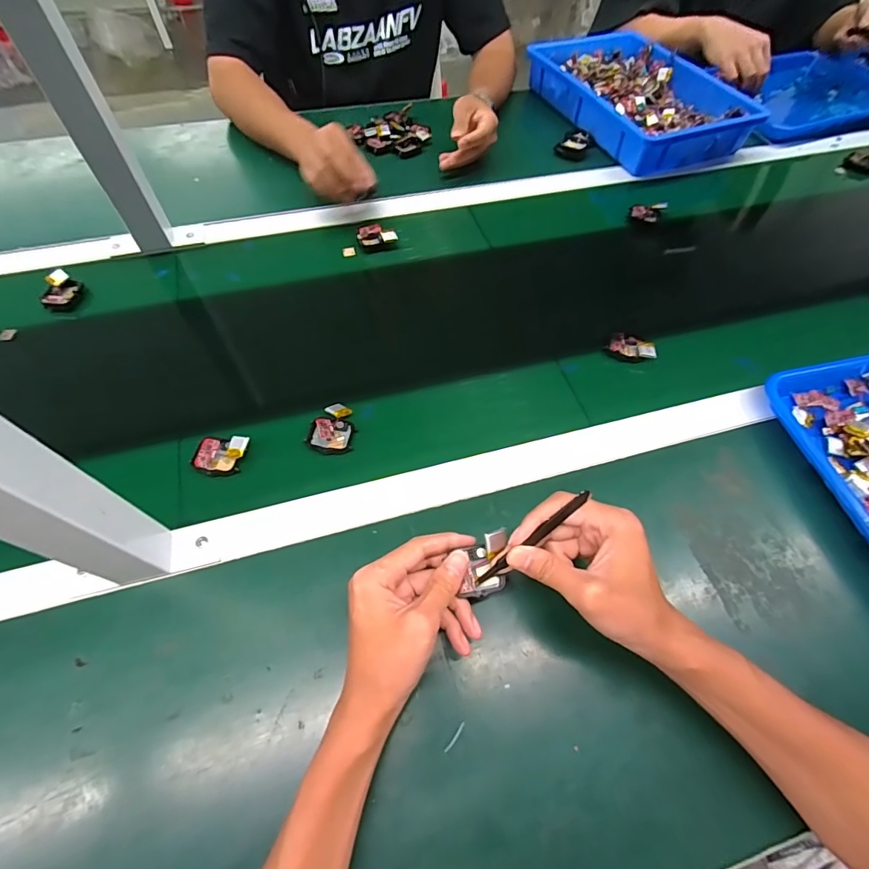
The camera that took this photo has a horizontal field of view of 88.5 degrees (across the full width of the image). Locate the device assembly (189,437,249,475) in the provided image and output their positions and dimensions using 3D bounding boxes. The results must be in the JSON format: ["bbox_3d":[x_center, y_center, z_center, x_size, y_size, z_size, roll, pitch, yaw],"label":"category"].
[{"bbox_3d":[-0.209,0.019,0.434,0.051,0.014,0.038,2,60,0],"label":"device assembly"}]

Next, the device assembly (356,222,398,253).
[{"bbox_3d":[-0.078,-0.271,0.612,0.050,0.016,0.035,-10,61,-7],"label":"device assembly"}]

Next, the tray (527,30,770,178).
[{"bbox_3d":[0.354,-0.614,0.797,0.253,0.067,0.382,-21,61,-13],"label":"tray"}]

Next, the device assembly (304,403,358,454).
[{"bbox_3d":[-0.104,-0.009,0.455,0.046,0.015,0.055,9,61,3],"label":"device assembly"}]

